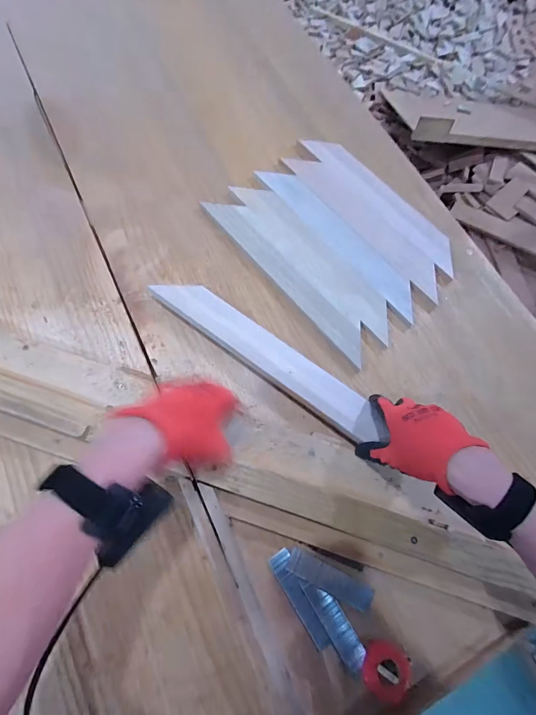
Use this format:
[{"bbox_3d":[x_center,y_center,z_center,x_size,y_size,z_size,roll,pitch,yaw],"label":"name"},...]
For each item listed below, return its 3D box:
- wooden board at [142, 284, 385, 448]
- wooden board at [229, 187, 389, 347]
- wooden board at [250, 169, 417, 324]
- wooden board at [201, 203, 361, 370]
[{"bbox_3d":[-0.005,-0.009,0.504,0.375,0.022,0.065,34,74,9],"label":"wooden board"},{"bbox_3d":[0.074,-0.174,0.568,0.070,0.012,0.375,-37,76,-13],"label":"wooden board"},{"bbox_3d":[0.119,-0.210,0.575,0.064,0.019,0.364,-38,76,-13],"label":"wooden board"},{"bbox_3d":[0.033,-0.139,0.552,0.062,0.008,0.358,-37,75,-13],"label":"wooden board"}]

